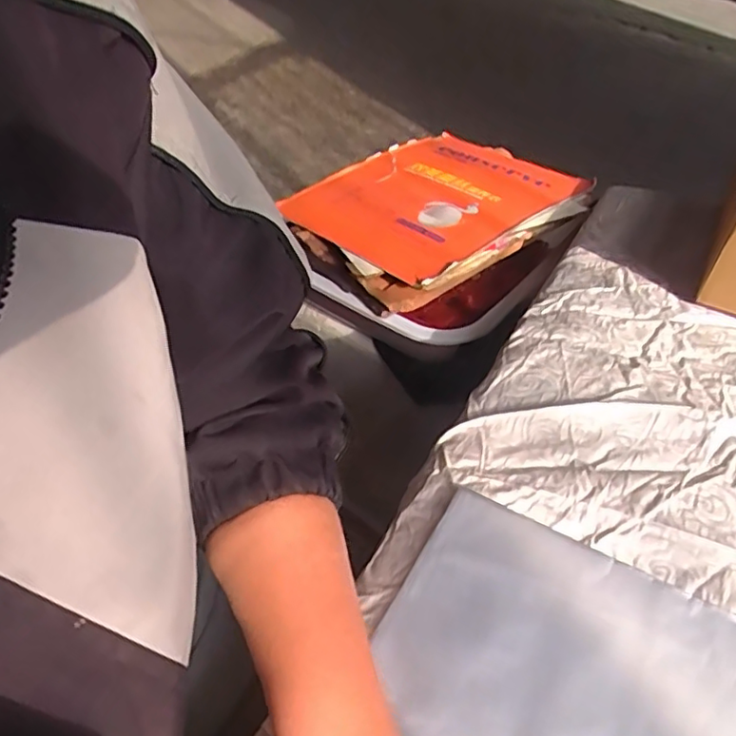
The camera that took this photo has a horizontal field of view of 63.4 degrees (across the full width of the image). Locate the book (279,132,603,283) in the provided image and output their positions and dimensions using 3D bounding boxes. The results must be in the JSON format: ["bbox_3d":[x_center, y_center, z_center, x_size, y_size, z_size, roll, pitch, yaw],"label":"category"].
[{"bbox_3d":[0.076,-0.202,0.718,0.298,0.046,0.239,-33,55,-31],"label":"book"}]

